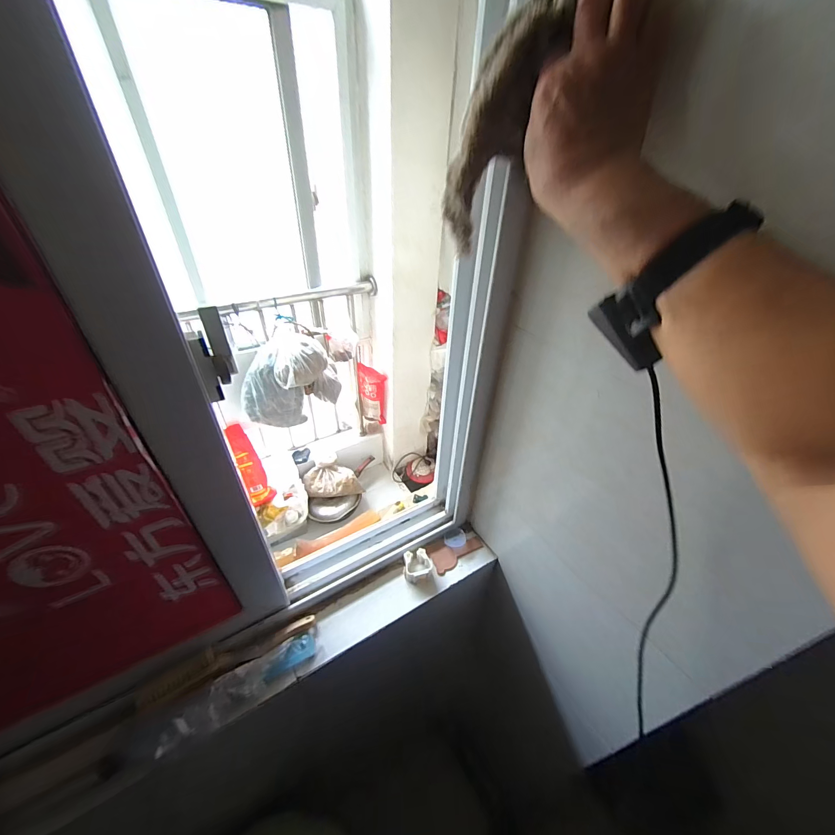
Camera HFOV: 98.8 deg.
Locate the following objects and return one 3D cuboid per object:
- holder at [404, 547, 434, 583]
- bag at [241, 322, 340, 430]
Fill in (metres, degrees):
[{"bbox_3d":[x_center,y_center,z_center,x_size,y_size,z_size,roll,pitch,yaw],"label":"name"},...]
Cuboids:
[{"bbox_3d":[-0.001,0.280,0.677,0.054,0.031,0.054,2,38,-2],"label":"holder"},{"bbox_3d":[-0.529,-0.173,1.511,0.231,0.340,0.398,26,44,25],"label":"bag"}]

